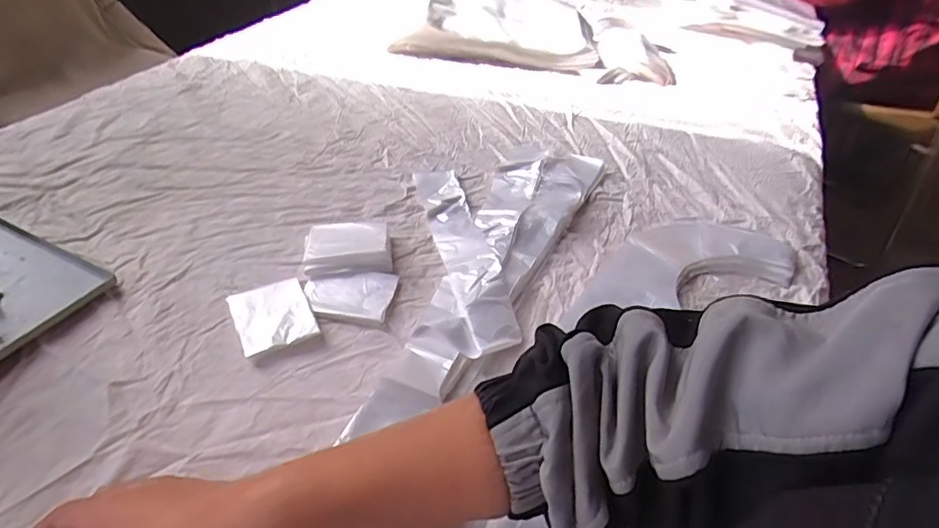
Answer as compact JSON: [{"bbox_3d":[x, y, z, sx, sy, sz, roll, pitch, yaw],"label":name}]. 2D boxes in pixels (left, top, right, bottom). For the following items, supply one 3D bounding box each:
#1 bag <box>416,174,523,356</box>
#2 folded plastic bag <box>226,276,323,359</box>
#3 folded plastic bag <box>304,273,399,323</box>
[{"bbox_3d":[-0.008,-0.023,0.586,0.055,0.019,0.294,-6,44,-13],"label":"bag"},{"bbox_3d":[-0.178,0.046,0.494,0.065,0.010,0.081,-18,48,-24],"label":"folded plastic bag"},{"bbox_3d":[-0.116,0.029,0.524,0.081,0.009,0.060,9,43,3],"label":"folded plastic bag"}]

